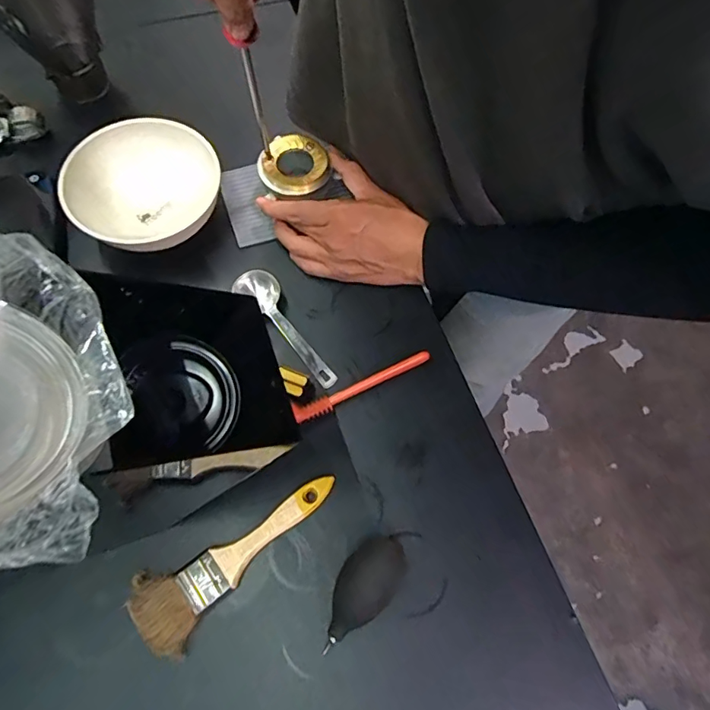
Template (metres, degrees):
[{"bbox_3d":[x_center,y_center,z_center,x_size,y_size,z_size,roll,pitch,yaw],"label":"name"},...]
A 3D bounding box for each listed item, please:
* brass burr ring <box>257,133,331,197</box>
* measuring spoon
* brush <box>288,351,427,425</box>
[{"bbox_3d":[-0.060,-0.187,0.474,0.070,0.014,0.063,36,71,11],"label":"brass burr ring"},{"bbox_3d":[-0.065,-0.026,0.446,0.036,0.015,0.132,-32,73,-15],"label":"measuring spoon"},{"bbox_3d":[0.007,0.027,0.431,0.131,0.014,0.018,-23,71,-11],"label":"brush"}]

